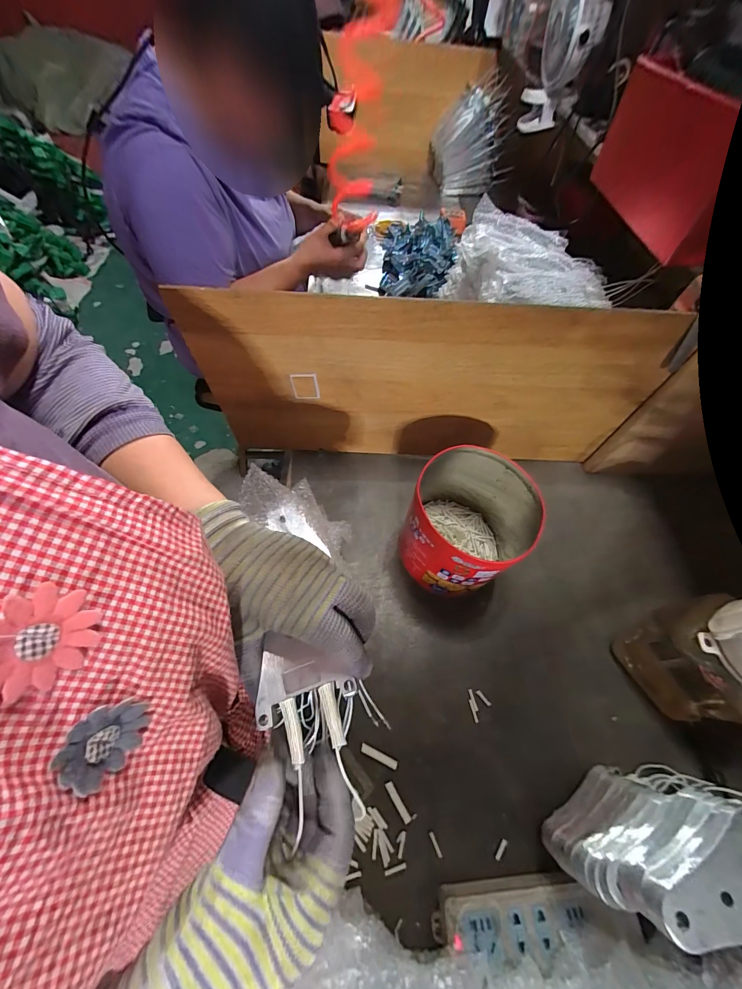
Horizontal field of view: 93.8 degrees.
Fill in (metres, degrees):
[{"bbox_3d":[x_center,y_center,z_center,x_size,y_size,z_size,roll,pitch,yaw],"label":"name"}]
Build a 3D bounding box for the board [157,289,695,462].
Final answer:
[{"bbox_3d":[0.083,-0.139,0.487,0.589,0.272,0.015,0,60,-3],"label":"board"}]

